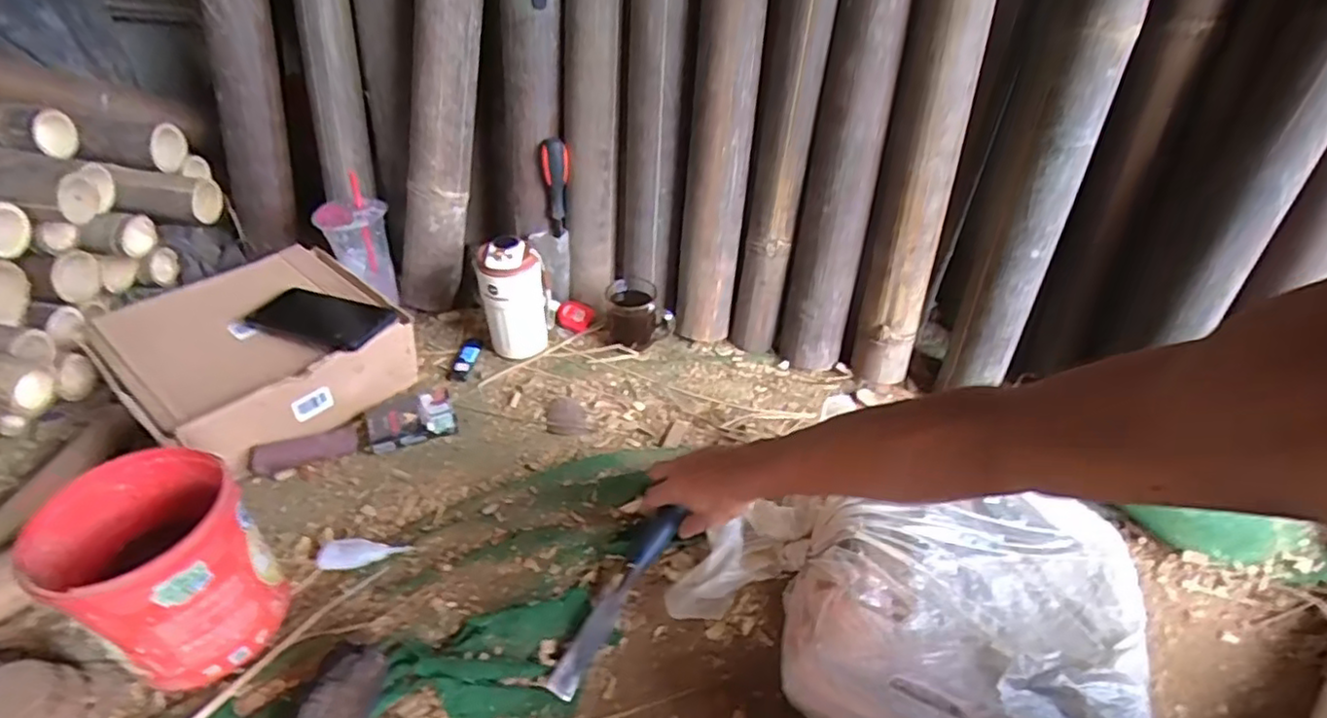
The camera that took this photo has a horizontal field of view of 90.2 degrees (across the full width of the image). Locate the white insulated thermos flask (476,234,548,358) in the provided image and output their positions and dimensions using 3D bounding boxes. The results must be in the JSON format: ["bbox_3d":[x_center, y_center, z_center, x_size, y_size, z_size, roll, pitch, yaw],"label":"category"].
[{"bbox_3d":[-0.199,-0.081,0.887,0.080,0.160,0.066,-2,41,-7],"label":"white insulated thermos flask"}]

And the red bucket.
[{"bbox_3d":[-0.423,0.174,0.566,0.158,0.141,0.140,22,43,19],"label":"red bucket"}]

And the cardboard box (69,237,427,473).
[{"bbox_3d":[-0.494,-0.012,0.806,0.278,0.101,0.274,31,47,28],"label":"cardboard box"}]

